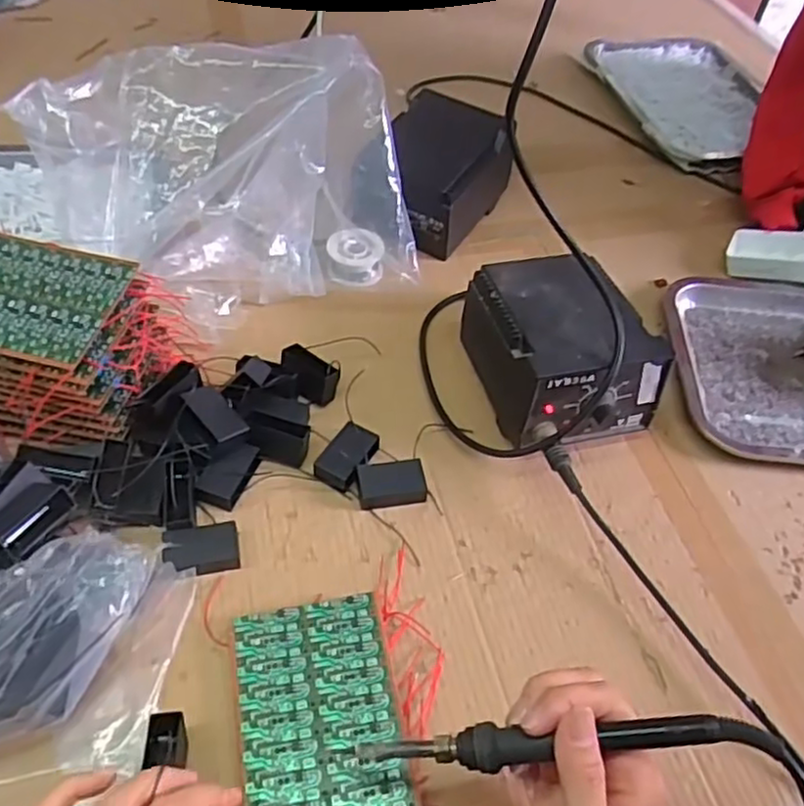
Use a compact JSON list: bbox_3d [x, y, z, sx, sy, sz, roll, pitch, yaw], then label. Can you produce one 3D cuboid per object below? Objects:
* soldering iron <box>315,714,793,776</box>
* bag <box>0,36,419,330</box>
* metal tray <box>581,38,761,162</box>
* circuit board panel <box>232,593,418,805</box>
[{"bbox_3d":[0.066,0.164,0.336,0.208,0.015,0.019,-10,50,13],"label":"soldering iron"},{"bbox_3d":[-0.151,-0.193,0.596,0.295,0.176,0.183,-8,53,-12],"label":"bag"},{"bbox_3d":[0.384,-0.414,0.935,0.208,0.014,0.307,-6,53,-11],"label":"metal tray"},{"bbox_3d":[-0.045,0.190,0.398,0.089,0.008,0.159,-7,53,-11],"label":"circuit board panel"}]

